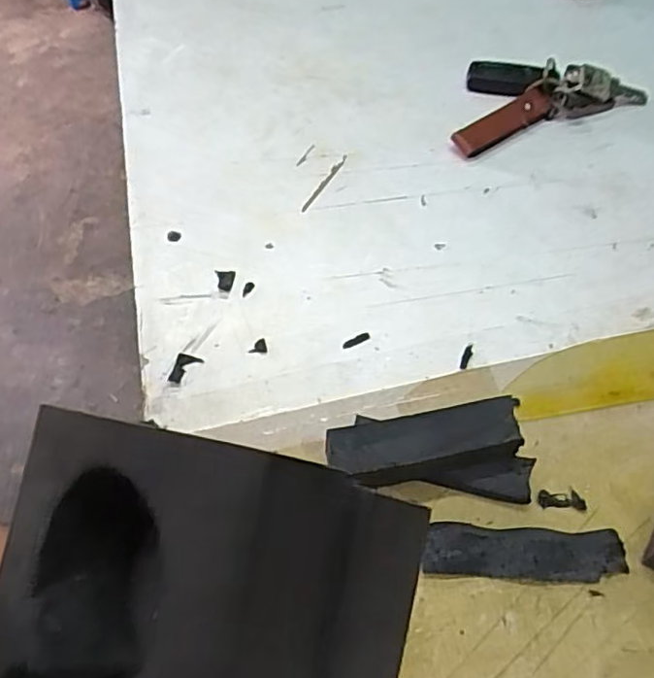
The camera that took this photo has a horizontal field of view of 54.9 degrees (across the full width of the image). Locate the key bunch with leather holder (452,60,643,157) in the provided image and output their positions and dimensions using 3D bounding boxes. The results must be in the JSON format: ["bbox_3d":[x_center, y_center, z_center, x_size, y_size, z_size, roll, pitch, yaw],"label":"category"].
[{"bbox_3d":[0.148,-0.182,0.458,0.150,0.023,0.076,-20,55,-13],"label":"key bunch with leather holder"}]

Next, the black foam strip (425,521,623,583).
[{"bbox_3d":[0.081,0.088,0.261,0.080,0.008,0.021,3,53,4],"label":"black foam strip"}]

